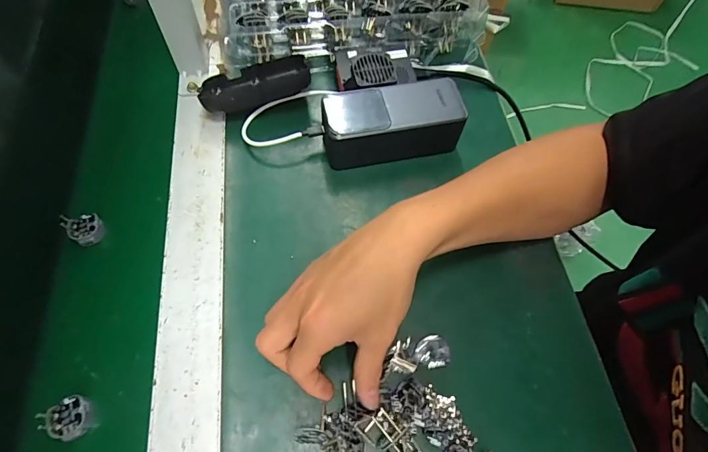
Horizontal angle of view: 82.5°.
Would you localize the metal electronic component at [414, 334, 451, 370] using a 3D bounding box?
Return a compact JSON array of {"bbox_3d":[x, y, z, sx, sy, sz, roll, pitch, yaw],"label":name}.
[{"bbox_3d":[0.061,0.098,0.318,0.028,0.004,0.025,-7,64,-7],"label":"metal electronic component"}]

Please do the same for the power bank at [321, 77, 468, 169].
[{"bbox_3d":[0.035,-0.097,0.387,0.127,0.052,0.057,-13,65,-9],"label":"power bank"}]

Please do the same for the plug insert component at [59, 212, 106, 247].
[{"bbox_3d":[-0.240,0.001,0.361,0.035,0.018,0.027,34,66,13],"label":"plug insert component"}]

